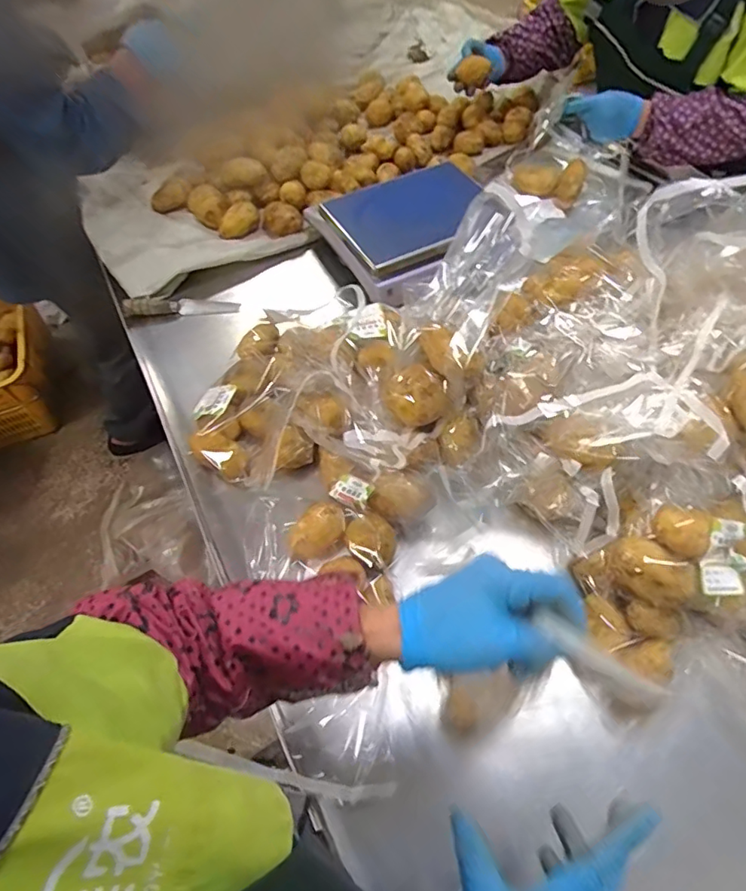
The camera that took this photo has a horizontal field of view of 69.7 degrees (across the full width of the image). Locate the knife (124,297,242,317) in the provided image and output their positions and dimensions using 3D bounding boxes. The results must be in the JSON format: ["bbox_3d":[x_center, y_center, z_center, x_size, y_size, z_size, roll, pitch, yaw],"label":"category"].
[{"bbox_3d":[-0.337,-0.247,0.946,0.191,0.021,0.034,-4,54,-18],"label":"knife"}]

